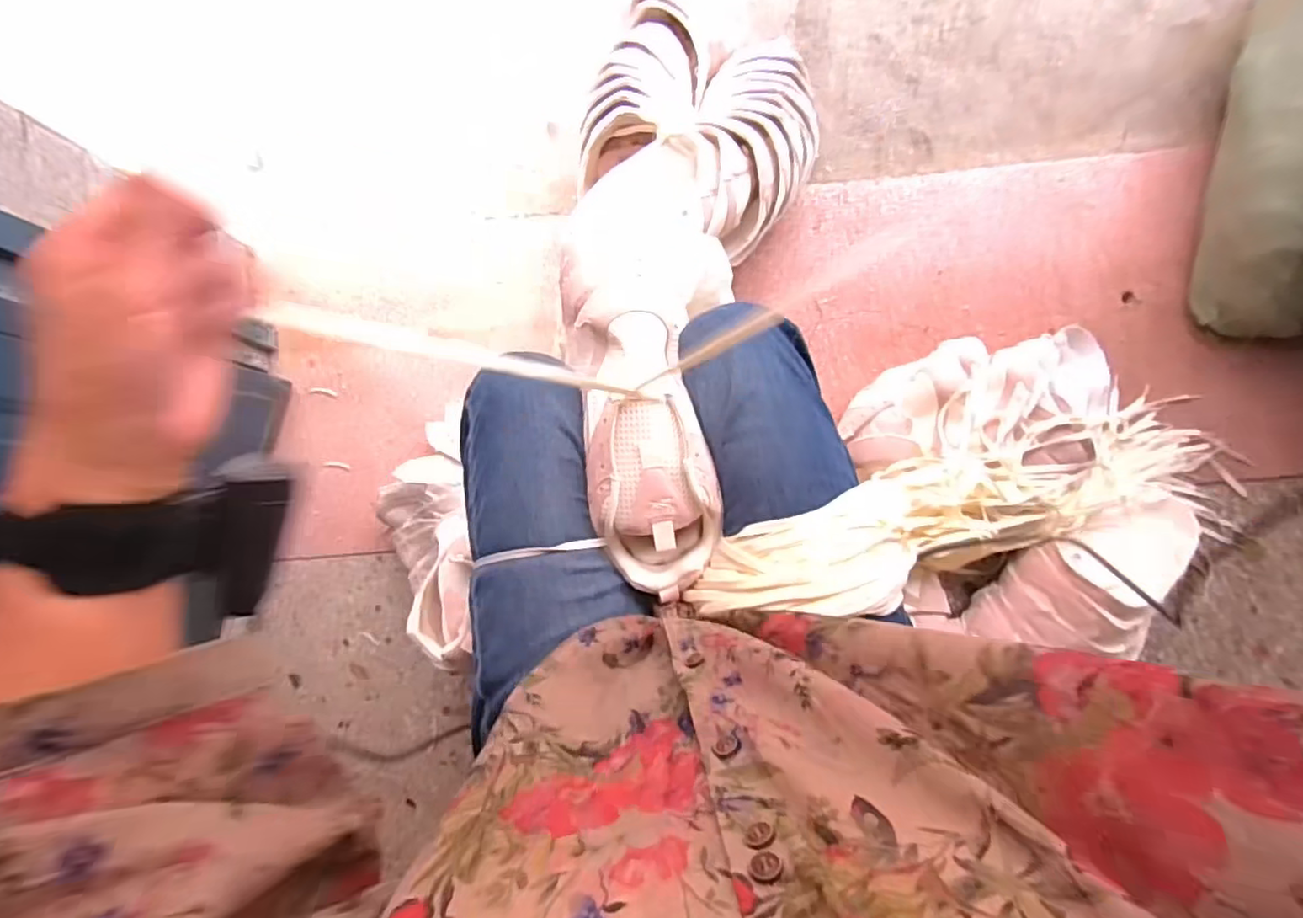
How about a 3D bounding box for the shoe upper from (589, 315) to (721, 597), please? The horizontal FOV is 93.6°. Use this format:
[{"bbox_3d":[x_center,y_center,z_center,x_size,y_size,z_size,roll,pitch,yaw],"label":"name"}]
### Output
[{"bbox_3d":[-0.001,-0.002,0.481,0.096,0.059,0.212,-8,99,2],"label":"shoe upper"}]

